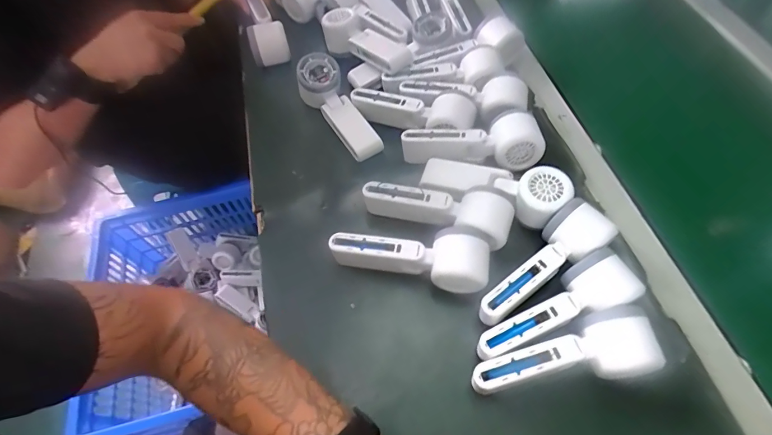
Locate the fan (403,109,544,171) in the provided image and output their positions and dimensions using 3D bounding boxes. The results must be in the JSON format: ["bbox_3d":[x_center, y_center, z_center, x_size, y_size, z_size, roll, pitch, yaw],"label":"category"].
[{"bbox_3d":[0.101,-0.094,0.476,0.157,0.049,0.056,-3,59,1],"label":"fan"}]

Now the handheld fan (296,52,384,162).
[{"bbox_3d":[-0.063,-0.145,0.548,0.057,0.051,0.160,-33,83,-15],"label":"handheld fan"}]

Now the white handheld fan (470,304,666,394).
[{"bbox_3d":[0.158,0.127,0.369,0.163,0.055,0.057,-9,60,-3],"label":"white handheld fan"}]

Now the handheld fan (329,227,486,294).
[{"bbox_3d":[0.026,0.036,0.432,0.167,0.056,0.055,14,61,11],"label":"handheld fan"}]

